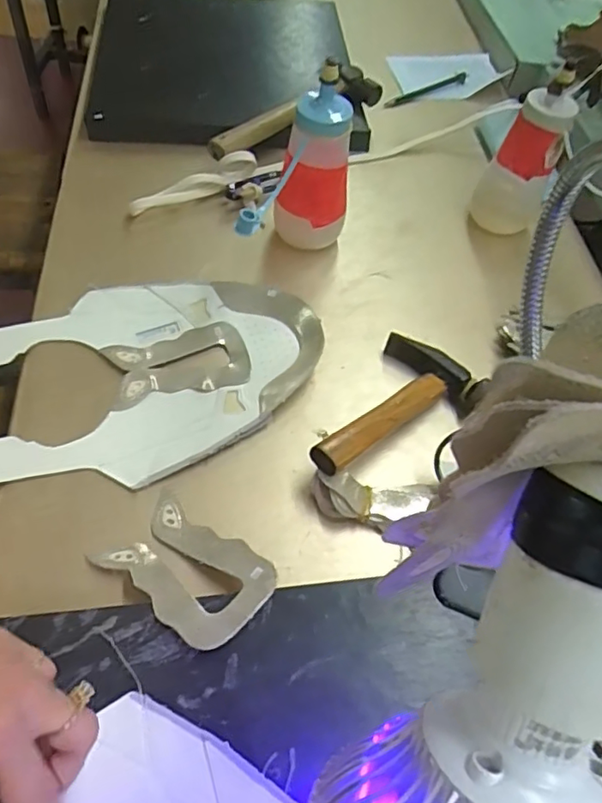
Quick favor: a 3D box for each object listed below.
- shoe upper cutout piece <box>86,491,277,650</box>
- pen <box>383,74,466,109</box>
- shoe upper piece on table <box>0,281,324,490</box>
[{"bbox_3d":[-0.068,0.100,0.350,0.102,0.011,0.066,24,42,32],"label":"shoe upper cutout piece"},{"bbox_3d":[0.159,-0.392,0.724,0.136,0.006,0.012,-26,64,-23],"label":"pen"},{"bbox_3d":[-0.108,-0.027,0.443,0.251,0.014,0.172,-17,61,-19],"label":"shoe upper piece on table"}]

